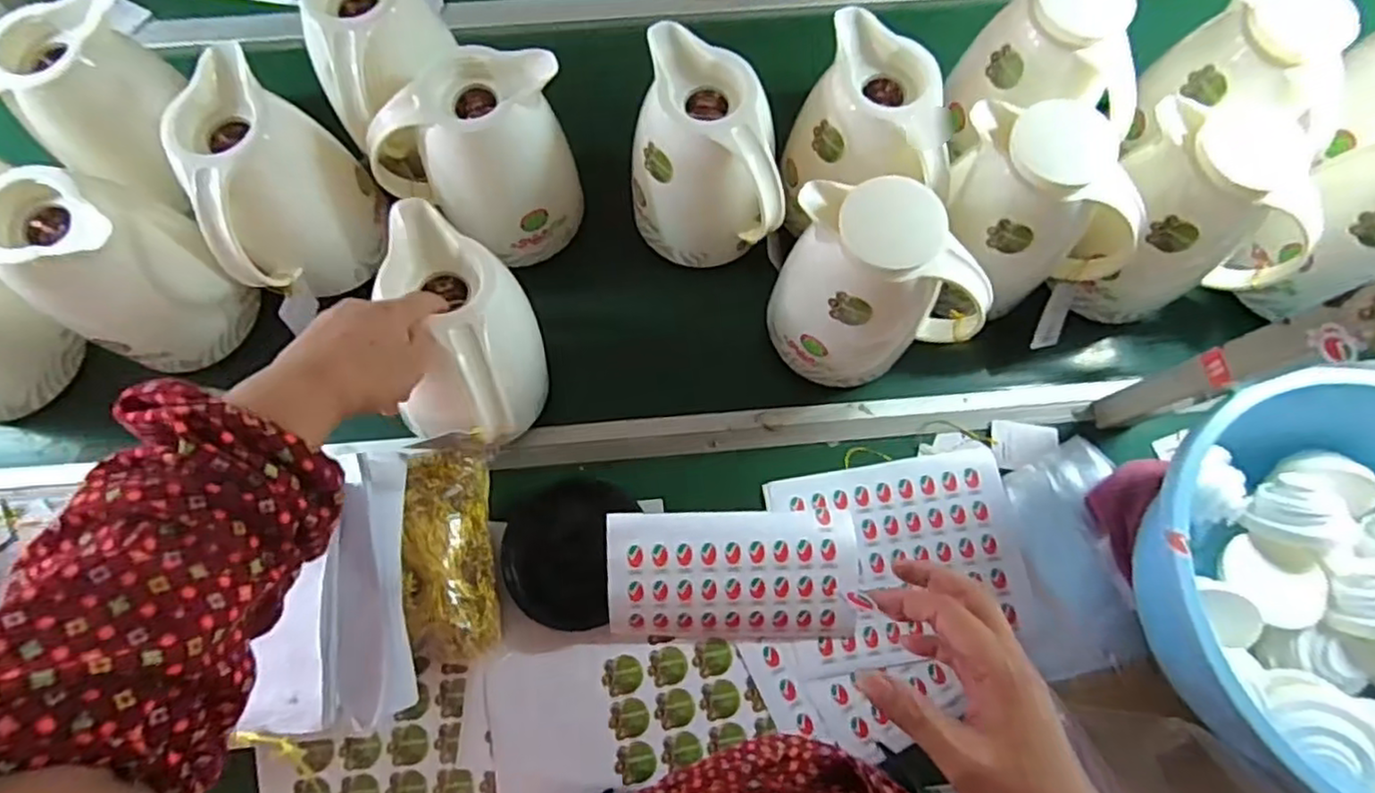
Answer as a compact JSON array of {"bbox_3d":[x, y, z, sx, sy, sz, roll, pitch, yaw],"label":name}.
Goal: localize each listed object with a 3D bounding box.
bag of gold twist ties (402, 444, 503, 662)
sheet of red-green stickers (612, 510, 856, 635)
[{"bbox_3d":[-0.206,0.136,0.600,0.057,0.072,0.181,-9,76,-2],"label":"bag of gold twist ties"},{"bbox_3d":[0.043,0.166,0.623,0.226,0.019,0.116,0,95,-5],"label":"sheet of red-green stickers"}]

